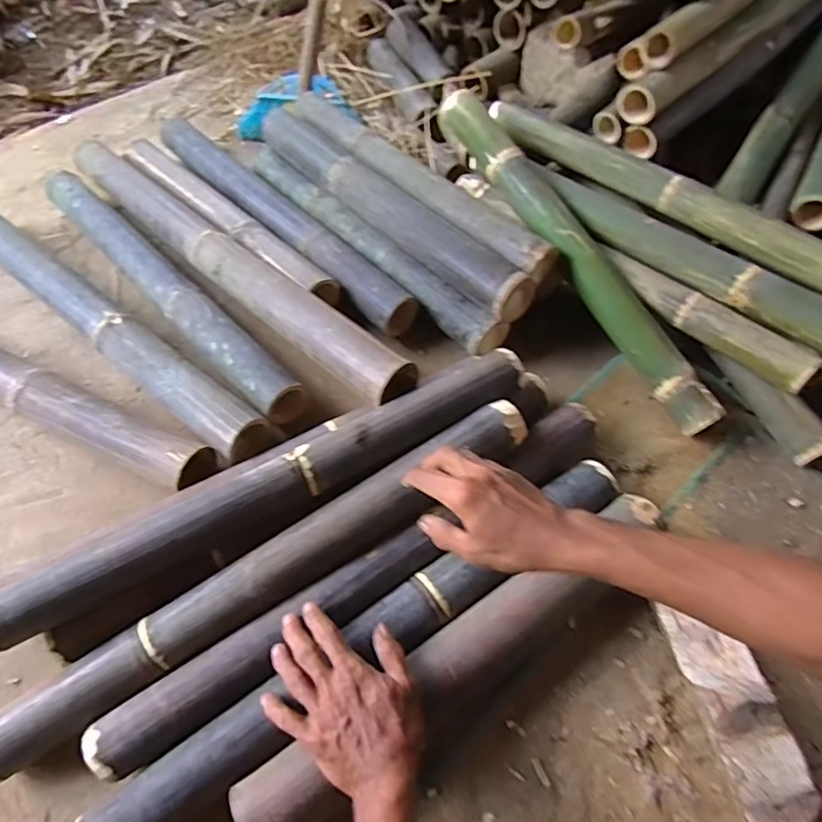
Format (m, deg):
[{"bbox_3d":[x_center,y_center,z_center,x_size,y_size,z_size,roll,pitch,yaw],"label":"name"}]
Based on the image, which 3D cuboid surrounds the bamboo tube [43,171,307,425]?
[{"bbox_3d":[-0.420,-0.219,0.885,0.076,0.062,0.713,-40,65,-22],"label":"bamboo tube"}]

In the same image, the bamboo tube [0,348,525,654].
[{"bbox_3d":[-0.152,0.087,0.620,0.660,0.050,0.072,-25,61,-15],"label":"bamboo tube"}]

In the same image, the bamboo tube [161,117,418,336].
[{"bbox_3d":[-0.260,-0.368,0.985,0.077,0.072,0.719,-38,65,-22],"label":"bamboo tube"}]

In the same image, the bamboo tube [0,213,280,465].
[{"bbox_3d":[-0.505,-0.150,0.852,0.787,0.083,0.082,35,64,20],"label":"bamboo tube"}]

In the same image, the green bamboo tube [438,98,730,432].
[{"bbox_3d":[0.245,-0.257,0.830,0.069,0.063,0.676,-27,75,-16],"label":"green bamboo tube"}]

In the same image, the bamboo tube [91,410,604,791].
[{"bbox_3d":[-0.033,0.174,0.604,0.651,0.061,0.059,-31,61,-18],"label":"bamboo tube"}]

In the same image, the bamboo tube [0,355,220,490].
[{"bbox_3d":[-0.609,-0.049,0.796,0.759,0.076,0.080,22,60,14],"label":"bamboo tube"}]

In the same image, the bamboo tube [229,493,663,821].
[{"bbox_3d":[0.066,0.254,0.565,0.520,0.074,0.066,-32,61,-16],"label":"bamboo tube"}]

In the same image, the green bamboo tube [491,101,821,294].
[{"bbox_3d":[0.388,-0.360,0.840,0.056,0.056,0.665,-36,64,-21],"label":"green bamboo tube"}]

